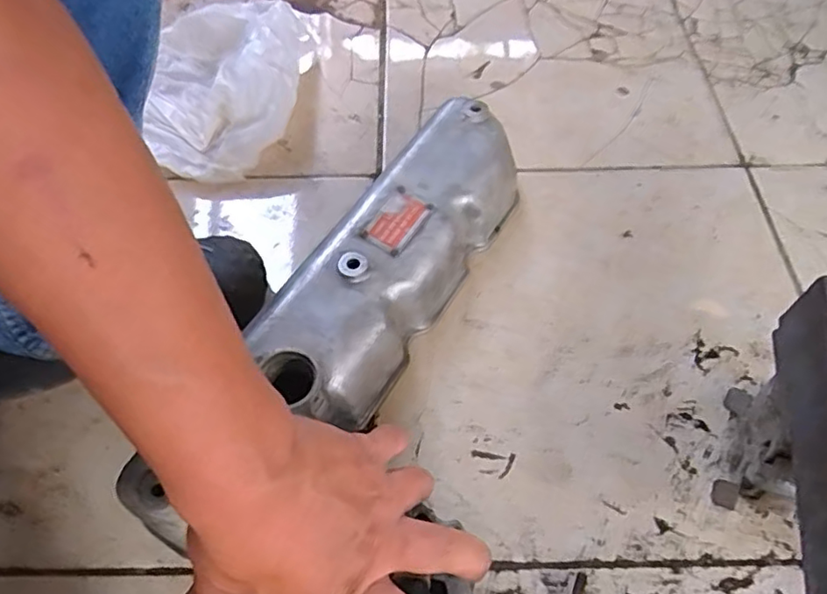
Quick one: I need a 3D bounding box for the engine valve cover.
[{"bbox_3d":[-0.044,0.007,0.534,0.108,0.086,0.466,27,61,18],"label":"engine valve cover"}]

